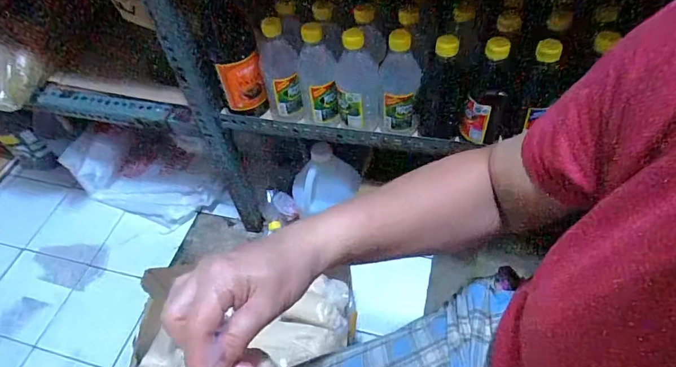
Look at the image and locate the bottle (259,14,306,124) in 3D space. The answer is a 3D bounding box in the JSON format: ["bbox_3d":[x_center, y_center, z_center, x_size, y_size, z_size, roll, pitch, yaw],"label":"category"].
[{"bbox_3d":[-0.089,-0.168,0.675,0.056,0.158,0.056,-14,52,-5],"label":"bottle"}]

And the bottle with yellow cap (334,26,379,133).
[{"bbox_3d":[0.028,-0.151,0.641,0.062,0.153,0.049,-2,52,4],"label":"bottle with yellow cap"}]

